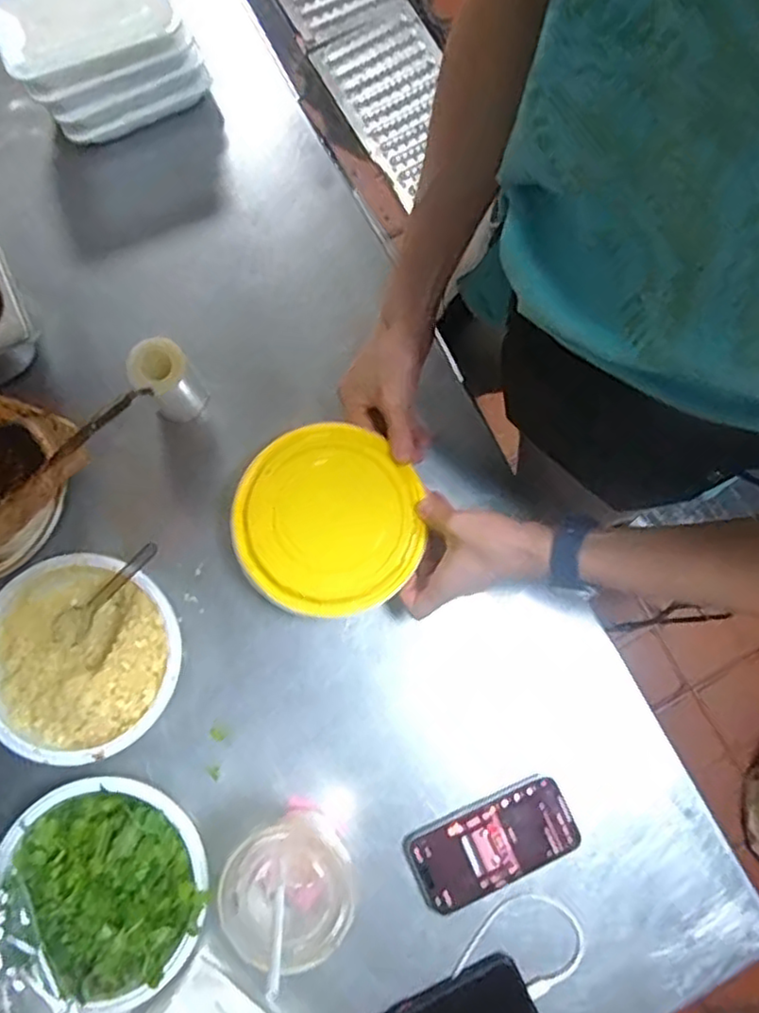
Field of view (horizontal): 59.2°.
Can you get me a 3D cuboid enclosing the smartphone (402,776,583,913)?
[{"bbox_3d":[0.099,0.295,0.589,0.146,0.011,0.071,-25,81,-5],"label":"smartphone"}]

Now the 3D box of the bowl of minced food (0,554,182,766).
[{"bbox_3d":[-0.258,0.132,0.591,0.162,0.068,0.166,0,79,-1],"label":"bowl of minced food"}]

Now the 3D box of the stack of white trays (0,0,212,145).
[{"bbox_3d":[-0.280,-0.468,0.671,0.174,0.107,0.118,-29,81,-6],"label":"stack of white trays"}]

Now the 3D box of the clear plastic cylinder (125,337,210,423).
[{"bbox_3d":[-0.200,-0.120,0.632,0.052,0.095,0.058,-41,83,-8],"label":"clear plastic cylinder"}]

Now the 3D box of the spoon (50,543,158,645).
[{"bbox_3d":[-0.245,0.078,0.590,0.145,0.019,0.029,-40,81,21],"label":"spoon"}]

